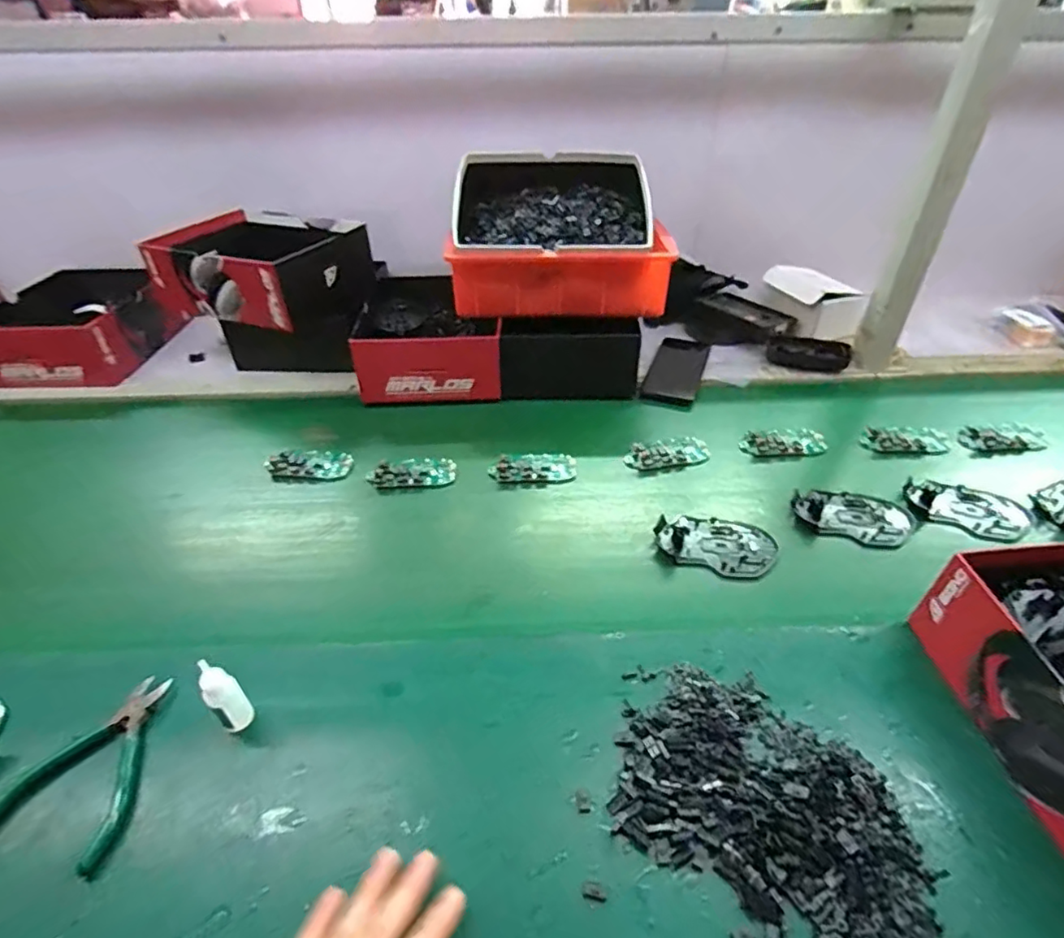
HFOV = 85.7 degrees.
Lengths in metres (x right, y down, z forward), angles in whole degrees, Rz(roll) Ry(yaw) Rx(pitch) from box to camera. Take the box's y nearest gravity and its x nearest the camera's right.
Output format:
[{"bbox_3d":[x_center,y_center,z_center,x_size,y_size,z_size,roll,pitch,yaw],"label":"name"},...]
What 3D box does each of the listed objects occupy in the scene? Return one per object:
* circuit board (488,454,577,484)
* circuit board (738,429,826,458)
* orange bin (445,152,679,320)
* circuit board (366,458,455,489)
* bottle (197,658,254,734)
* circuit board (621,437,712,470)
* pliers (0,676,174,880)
[{"bbox_3d":[0.001,-0.001,0.661,0.097,0.013,0.047,-2,40,-1],"label":"circuit board"},{"bbox_3d":[0.303,-0.031,0.689,0.097,0.011,0.043,-6,41,-5],"label":"circuit board"},{"bbox_3d":[0.039,-0.316,0.776,0.277,0.147,0.187,1,39,2],"label":"orange bin"},{"bbox_3d":[-0.137,0.004,0.659,0.097,0.014,0.040,-5,40,-4],"label":"circuit board"},{"bbox_3d":[-0.219,0.163,0.409,0.021,0.074,0.020,-29,47,-28],"label":"bottle"},{"bbox_3d":[0.160,-0.017,0.677,0.100,0.014,0.042,-8,41,-8],"label":"circuit board"},{"bbox_3d":[-0.306,0.204,0.404,0.091,0.009,0.121,6,41,8],"label":"pliers"}]

